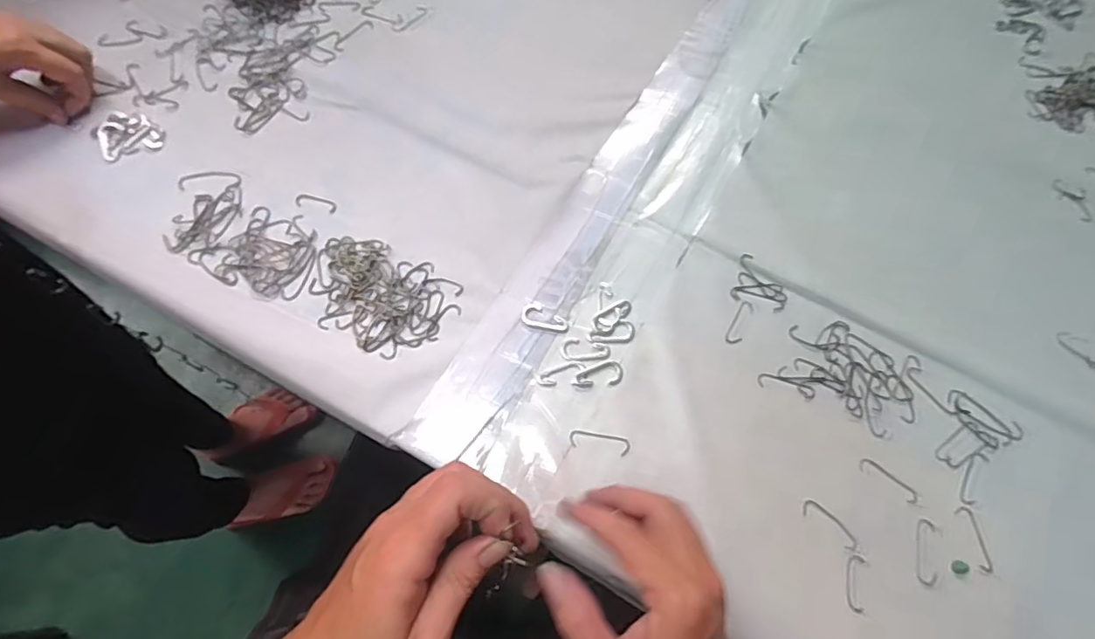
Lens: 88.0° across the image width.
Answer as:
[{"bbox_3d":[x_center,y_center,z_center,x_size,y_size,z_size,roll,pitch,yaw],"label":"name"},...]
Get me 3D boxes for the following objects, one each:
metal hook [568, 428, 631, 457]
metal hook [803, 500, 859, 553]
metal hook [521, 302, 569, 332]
[{"bbox_3d":[0.037,0.087,0.401,0.042,0.004,0.014,11,68,3],"label":"metal hook"},{"bbox_3d":[0.193,0.139,0.384,0.042,0.004,0.013,39,72,13],"label":"metal hook"},{"bbox_3d":[-0.001,-0.002,0.433,0.036,0.004,0.019,14,68,4],"label":"metal hook"}]

